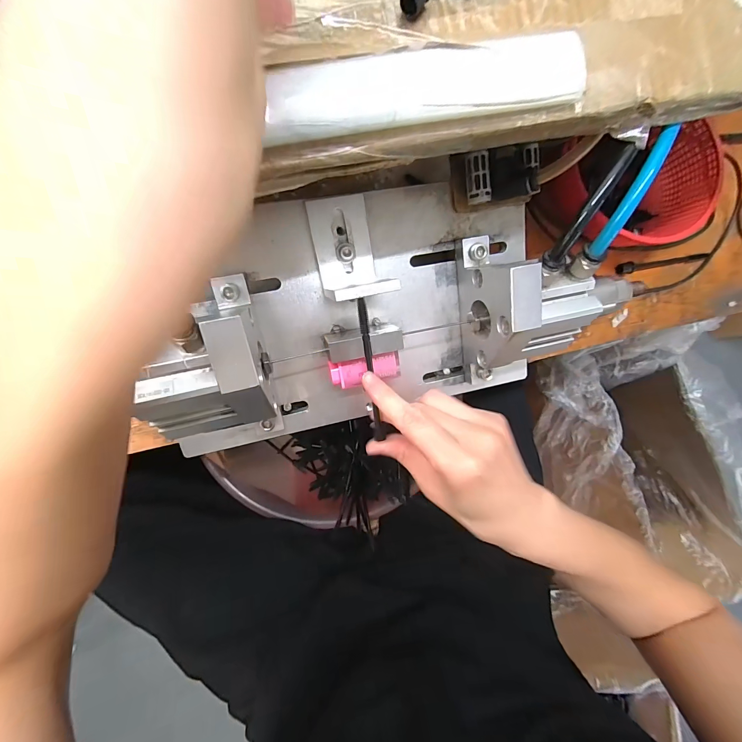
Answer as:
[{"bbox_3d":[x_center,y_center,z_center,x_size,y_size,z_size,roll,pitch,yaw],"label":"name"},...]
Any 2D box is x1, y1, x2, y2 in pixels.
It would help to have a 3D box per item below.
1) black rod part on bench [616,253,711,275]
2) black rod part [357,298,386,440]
[{"bbox_3d":[0.273,-0.102,0.324,0.099,0.012,0.010,-12,87,-8],"label":"black rod part on bench"},{"bbox_3d":[0.000,0.000,0.230,0.008,0.004,0.095,-10,106,-8],"label":"black rod part"}]

